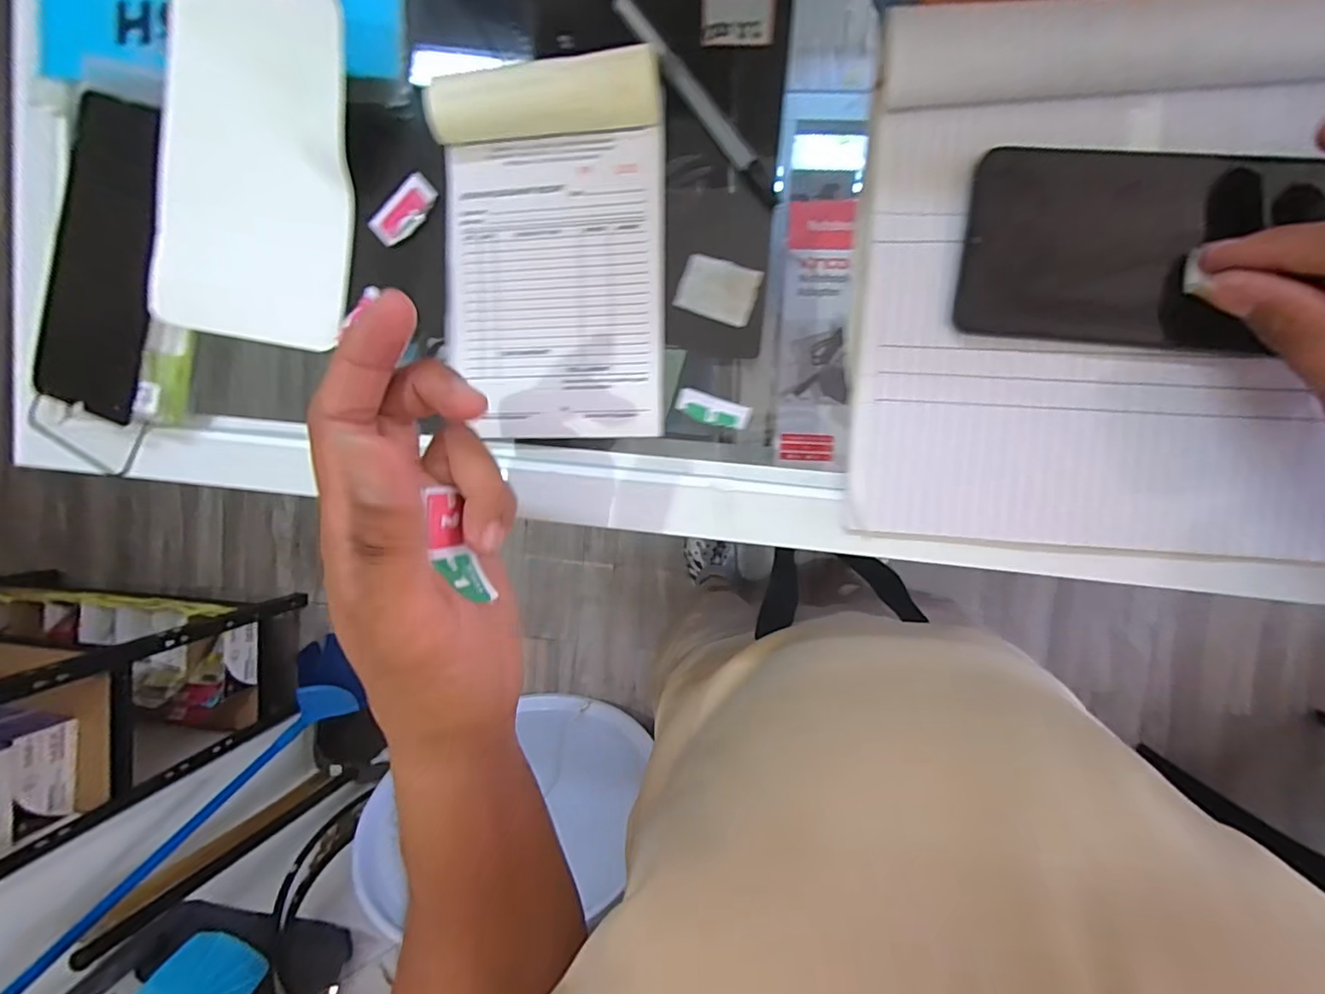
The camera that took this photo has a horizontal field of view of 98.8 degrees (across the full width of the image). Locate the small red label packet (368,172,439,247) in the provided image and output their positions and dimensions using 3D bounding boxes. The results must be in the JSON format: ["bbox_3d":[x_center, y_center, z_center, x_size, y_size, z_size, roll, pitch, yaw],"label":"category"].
[{"bbox_3d":[-0.132,-0.147,0.292,0.038,0.005,0.019,-40,88,8],"label":"small red label packet"}]

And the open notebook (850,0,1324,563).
[{"bbox_3d":[0.204,-0.087,0.230,0.232,0.046,0.218,3,94,8],"label":"open notebook"}]

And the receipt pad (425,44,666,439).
[{"bbox_3d":[-0.054,-0.112,0.270,0.107,0.021,0.164,0,94,8],"label":"receipt pad"}]

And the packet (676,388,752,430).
[{"bbox_3d":[0.025,-0.042,0.275,0.035,0.006,0.013,19,96,6],"label":"packet"}]

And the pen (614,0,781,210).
[{"bbox_3d":[0.017,-0.185,0.264,0.010,0.007,0.119,-37,88,8],"label":"pen"}]

